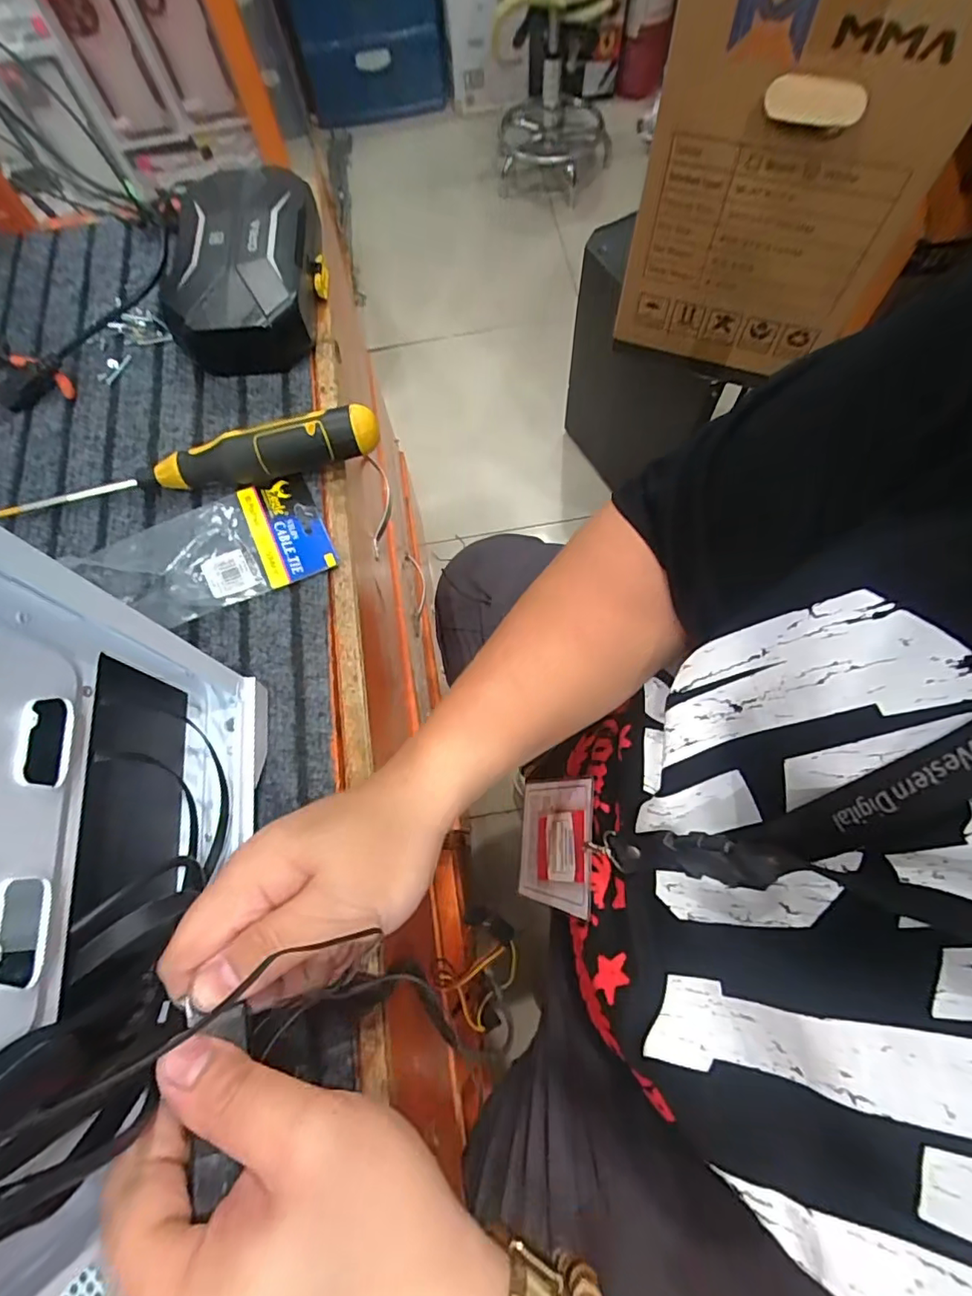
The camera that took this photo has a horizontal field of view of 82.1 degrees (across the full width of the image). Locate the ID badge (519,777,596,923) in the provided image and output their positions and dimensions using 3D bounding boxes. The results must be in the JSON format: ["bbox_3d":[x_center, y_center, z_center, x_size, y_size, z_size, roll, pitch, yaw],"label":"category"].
[{"bbox_3d":[0.052,0.156,0.453,0.006,0.141,0.095,10,72,-14],"label":"ID badge"}]

